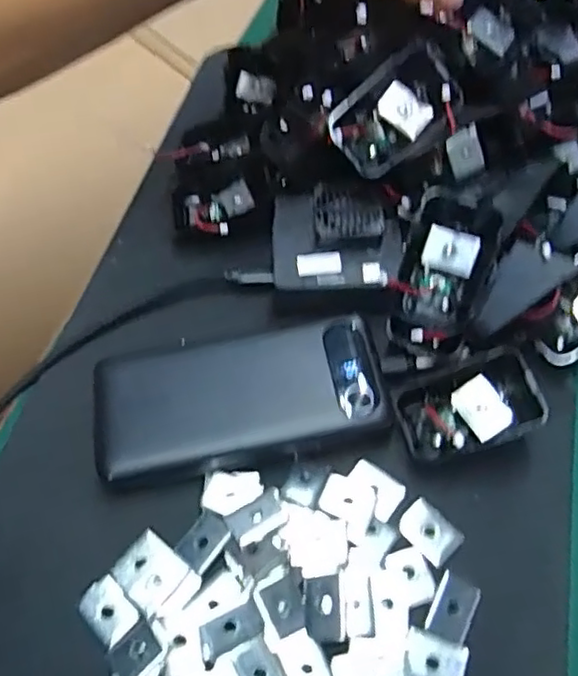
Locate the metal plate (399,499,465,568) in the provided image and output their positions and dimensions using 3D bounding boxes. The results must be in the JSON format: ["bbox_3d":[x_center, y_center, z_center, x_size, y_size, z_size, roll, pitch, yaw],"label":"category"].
[{"bbox_3d":[0.071,0.097,0.321,0.029,0.004,0.023,41,68,16],"label":"metal plate"}]

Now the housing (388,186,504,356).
[{"bbox_3d":[0.083,-0.038,0.348,0.045,0.079,0.023,23,26,25],"label":"housing"}]

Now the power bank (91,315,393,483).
[{"bbox_3d":[-0.028,0.032,0.350,0.152,0.025,0.071,-10,59,-4],"label":"power bank"}]

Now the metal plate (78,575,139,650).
[{"bbox_3d":[-0.086,0.130,0.305,0.020,0.004,0.029,-38,64,-19],"label":"metal plate"}]

